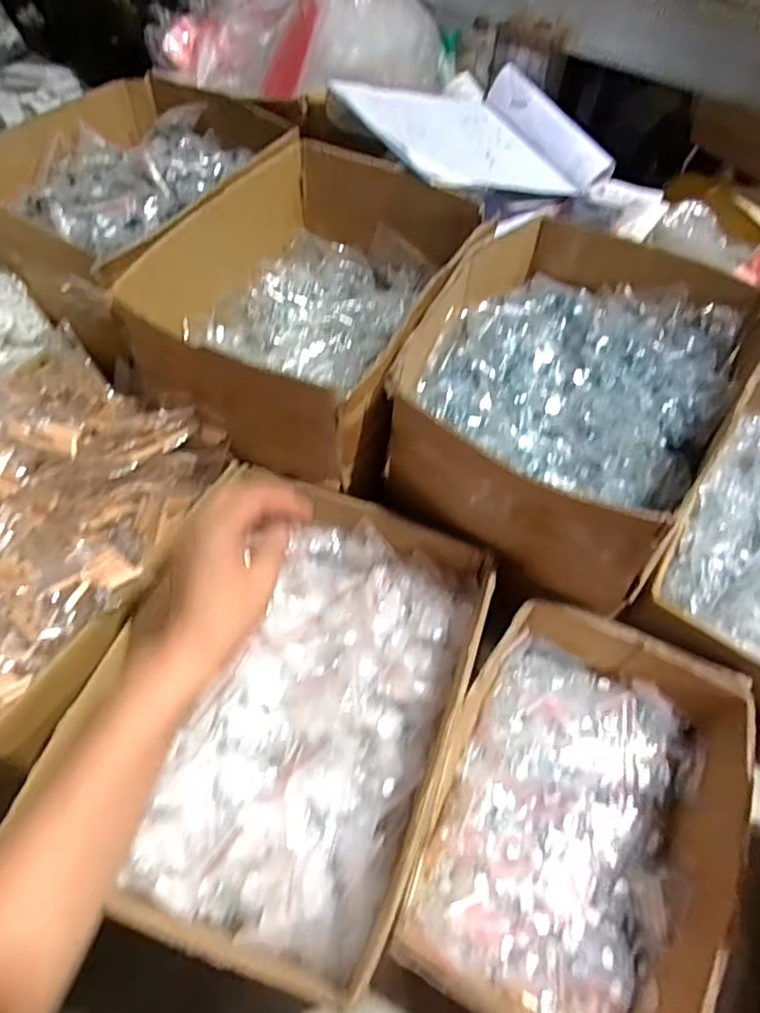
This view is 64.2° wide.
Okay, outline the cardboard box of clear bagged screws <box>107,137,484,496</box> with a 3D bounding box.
[{"bbox_3d":[-0.061,-0.203,0.614,0.251,0.128,0.326,24,60,13],"label":"cardboard box of clear bagged screws"}]

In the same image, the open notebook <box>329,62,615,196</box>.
[{"bbox_3d":[0.120,-0.468,0.747,0.315,0.058,0.231,-27,71,-33],"label":"open notebook"}]

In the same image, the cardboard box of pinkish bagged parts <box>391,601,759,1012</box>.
[{"bbox_3d":[0.163,0.248,0.489,0.204,0.093,0.295,22,60,12],"label":"cardboard box of pinkish bagged parts"}]

